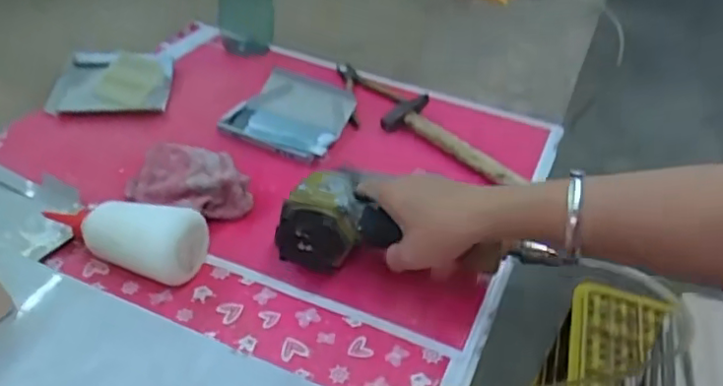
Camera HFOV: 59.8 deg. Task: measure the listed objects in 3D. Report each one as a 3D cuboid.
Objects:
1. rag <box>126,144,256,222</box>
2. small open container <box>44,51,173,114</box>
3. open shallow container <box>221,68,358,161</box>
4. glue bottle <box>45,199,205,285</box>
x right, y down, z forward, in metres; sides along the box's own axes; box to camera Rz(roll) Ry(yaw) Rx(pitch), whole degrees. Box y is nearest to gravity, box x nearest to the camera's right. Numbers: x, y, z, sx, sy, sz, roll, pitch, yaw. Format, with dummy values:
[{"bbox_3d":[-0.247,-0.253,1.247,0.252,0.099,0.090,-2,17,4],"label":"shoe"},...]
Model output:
[{"bbox_3d":[-0.169,-0.013,0.633,0.123,0.034,0.079,10,39,6],"label":"rag"},{"bbox_3d":[-0.313,-0.143,0.791,0.136,0.021,0.129,1,37,-9],"label":"small open container"},{"bbox_3d":[-0.088,-0.095,0.754,0.136,0.020,0.121,18,58,15],"label":"open shallow container"},{"bbox_3d":[-0.215,0.037,0.549,0.159,0.053,0.055,11,39,6],"label":"glue bottle"}]

